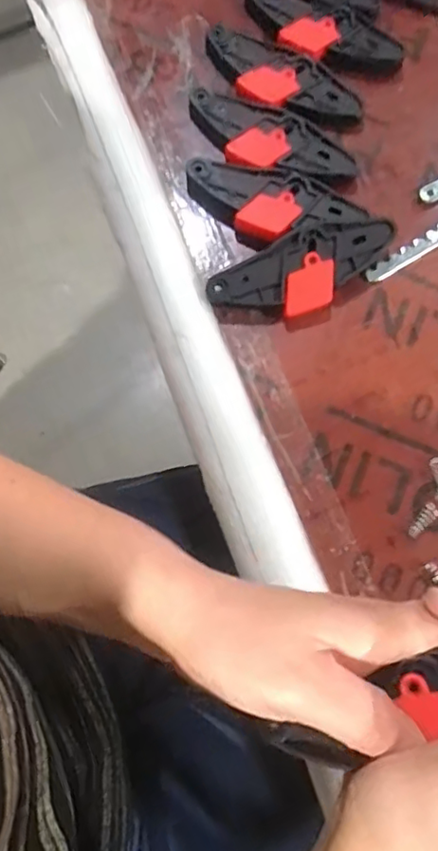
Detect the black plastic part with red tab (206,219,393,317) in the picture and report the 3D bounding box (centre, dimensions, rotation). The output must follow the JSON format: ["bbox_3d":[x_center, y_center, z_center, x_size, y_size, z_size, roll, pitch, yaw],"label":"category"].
[{"bbox_3d":[0.055,-0.098,0.381,0.118,0.020,0.045,-25,77,-6],"label":"black plastic part with red tab"}]

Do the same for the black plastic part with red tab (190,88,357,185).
[{"bbox_3d":[0.034,-0.193,0.406,0.117,0.012,0.050,14,77,4],"label":"black plastic part with red tab"}]

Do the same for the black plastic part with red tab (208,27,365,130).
[{"bbox_3d":[0.044,-0.243,0.417,0.118,0.014,0.046,20,77,5],"label":"black plastic part with red tab"}]

